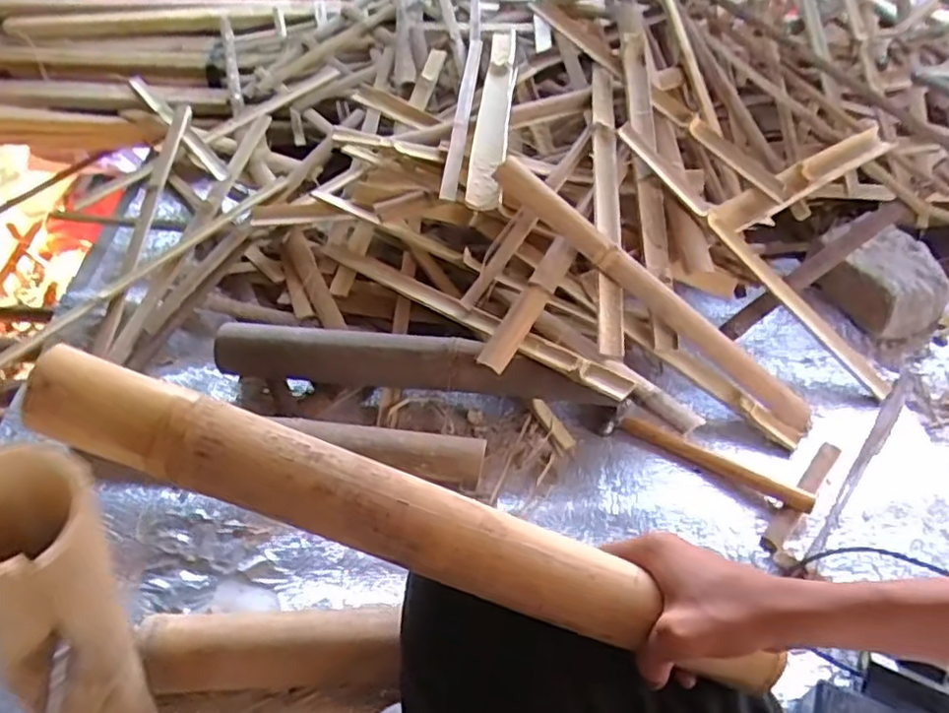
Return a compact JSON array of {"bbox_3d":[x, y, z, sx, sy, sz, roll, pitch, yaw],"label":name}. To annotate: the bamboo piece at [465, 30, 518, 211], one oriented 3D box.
[{"bbox_3d":[0.034,-0.388,1.040,0.048,0.055,0.518,5,44,2],"label":"bamboo piece"}]

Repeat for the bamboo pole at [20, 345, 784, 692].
[{"bbox_3d":[-0.028,0.113,0.440,0.497,0.040,0.050,24,44,-9],"label":"bamboo pole"}]

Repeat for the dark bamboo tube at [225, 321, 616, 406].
[{"bbox_3d":[-0.083,0.004,0.865,0.498,0.052,0.055,8,44,5],"label":"dark bamboo tube"}]

